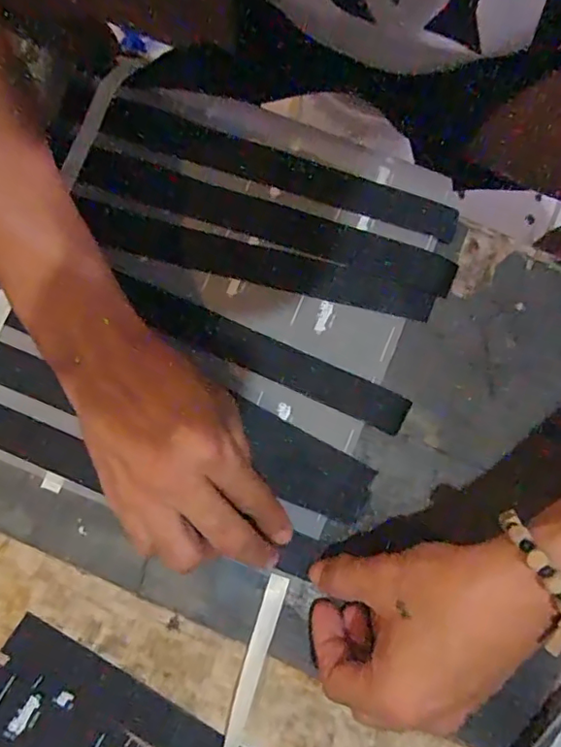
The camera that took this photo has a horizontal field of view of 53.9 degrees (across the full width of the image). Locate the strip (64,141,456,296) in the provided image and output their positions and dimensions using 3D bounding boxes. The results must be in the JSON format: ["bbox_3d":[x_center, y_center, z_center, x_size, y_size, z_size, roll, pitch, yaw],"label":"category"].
[{"bbox_3d":[-0.009,-0.103,0.369,0.253,0.006,0.031,16,80,3],"label":"strip"}]

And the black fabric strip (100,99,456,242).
[{"bbox_3d":[-0.001,-0.141,0.373,0.244,0.005,0.029,19,80,3],"label":"black fabric strip"}]

